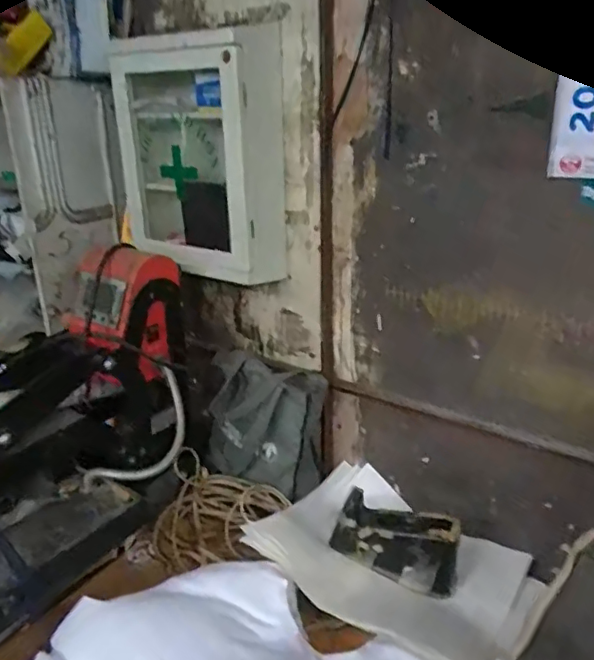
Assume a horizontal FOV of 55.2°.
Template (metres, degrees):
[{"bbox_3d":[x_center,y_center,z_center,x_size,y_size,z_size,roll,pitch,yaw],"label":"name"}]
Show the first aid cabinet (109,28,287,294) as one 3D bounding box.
[{"bbox_3d":[-0.186,-0.299,1.019,0.326,0.387,0.135,13,26,33],"label":"first aid cabinet"}]

